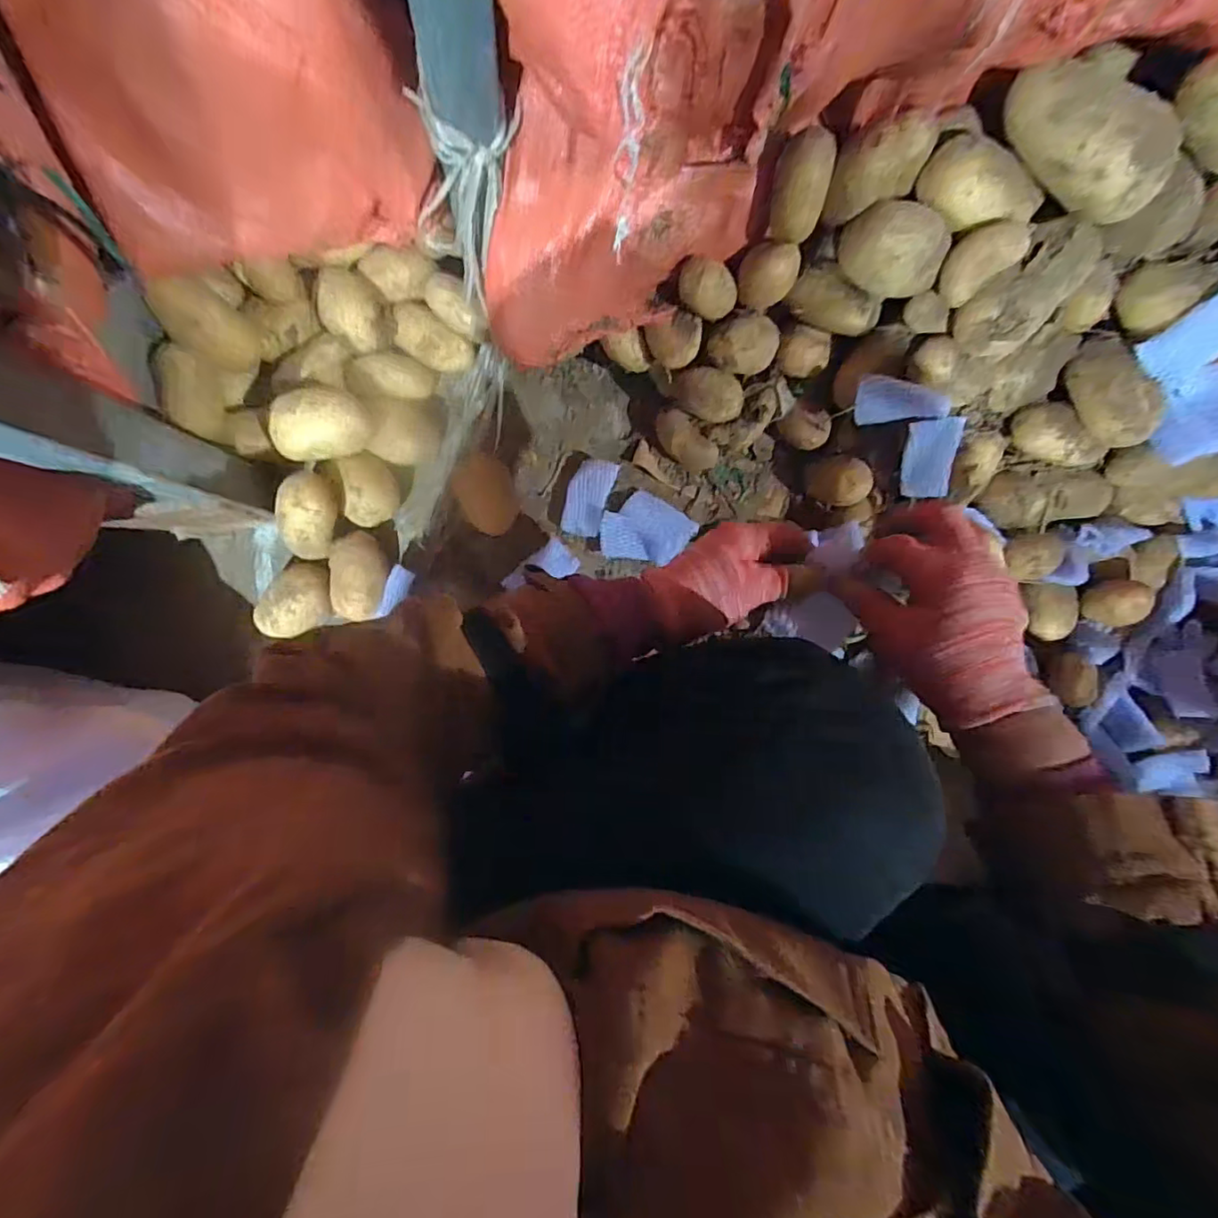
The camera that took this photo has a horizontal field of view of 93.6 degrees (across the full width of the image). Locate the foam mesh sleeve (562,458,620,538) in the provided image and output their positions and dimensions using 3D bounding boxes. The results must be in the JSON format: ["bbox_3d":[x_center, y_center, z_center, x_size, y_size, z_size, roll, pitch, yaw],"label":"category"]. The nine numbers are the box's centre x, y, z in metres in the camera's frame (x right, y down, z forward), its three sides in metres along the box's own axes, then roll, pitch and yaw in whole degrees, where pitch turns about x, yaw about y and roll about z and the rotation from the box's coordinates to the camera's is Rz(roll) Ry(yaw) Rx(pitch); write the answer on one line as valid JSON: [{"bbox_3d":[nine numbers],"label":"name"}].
[{"bbox_3d":[-0.025,-0.137,0.700,0.049,0.015,0.094,18,88,-6],"label":"foam mesh sleeve"}]

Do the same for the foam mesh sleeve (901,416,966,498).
[{"bbox_3d":[0.368,-0.172,0.656,0.053,0.015,0.087,8,123,23],"label":"foam mesh sleeve"}]

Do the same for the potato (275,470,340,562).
[{"bbox_3d":[-0.326,-0.101,0.620,0.041,0.047,0.097,23,114,30],"label":"potato"}]

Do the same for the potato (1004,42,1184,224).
[{"bbox_3d":[0.402,-0.392,0.472,0.149,0.055,0.065,34,86,-5],"label":"potato"}]

